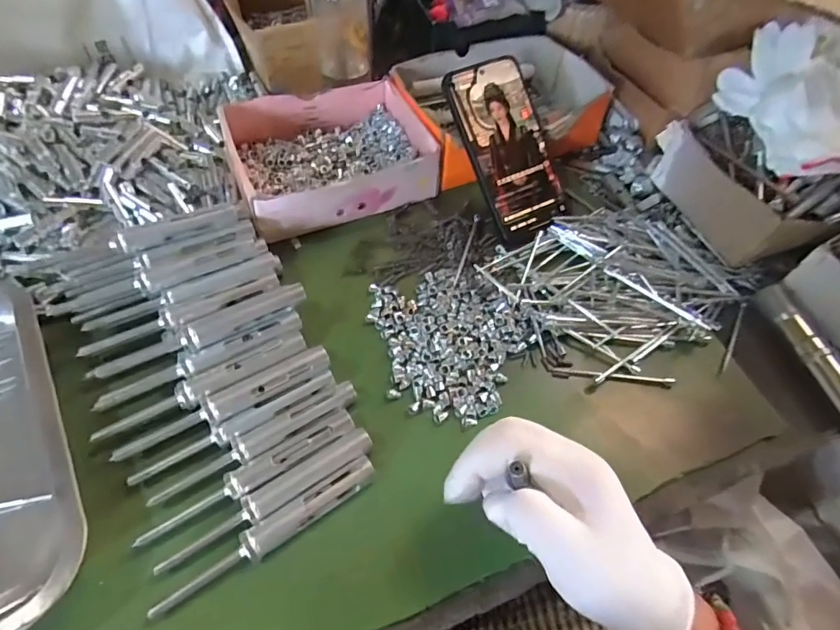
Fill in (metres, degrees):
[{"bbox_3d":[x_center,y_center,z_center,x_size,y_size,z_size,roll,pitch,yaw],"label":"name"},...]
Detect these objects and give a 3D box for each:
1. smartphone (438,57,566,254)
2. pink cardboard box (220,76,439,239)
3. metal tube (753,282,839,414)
[{"bbox_3d":[0.084,-0.151,0.441,0.082,0.011,0.160,-25,97,-12],"label":"smartphone"},{"bbox_3d":[-0.086,-0.157,0.461,0.179,0.044,0.143,-19,59,-14],"label":"pink cardboard box"},{"bbox_3d":[0.305,0.028,0.372,0.019,0.027,0.121,-10,57,-8],"label":"metal tube"}]

